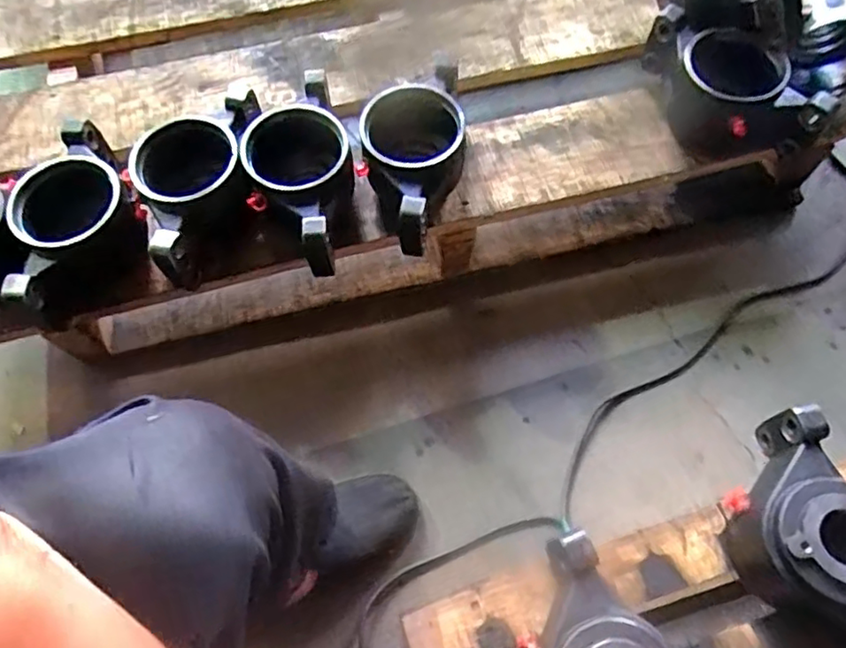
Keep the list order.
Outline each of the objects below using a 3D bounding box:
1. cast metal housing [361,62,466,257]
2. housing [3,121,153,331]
[{"bbox_3d":[-0.007,-0.186,0.718,0.115,0.112,0.202,-7,66,-2],"label":"cast metal housing"},{"bbox_3d":[-0.383,-0.109,0.679,0.146,0.100,0.181,-30,68,-12],"label":"housing"}]

